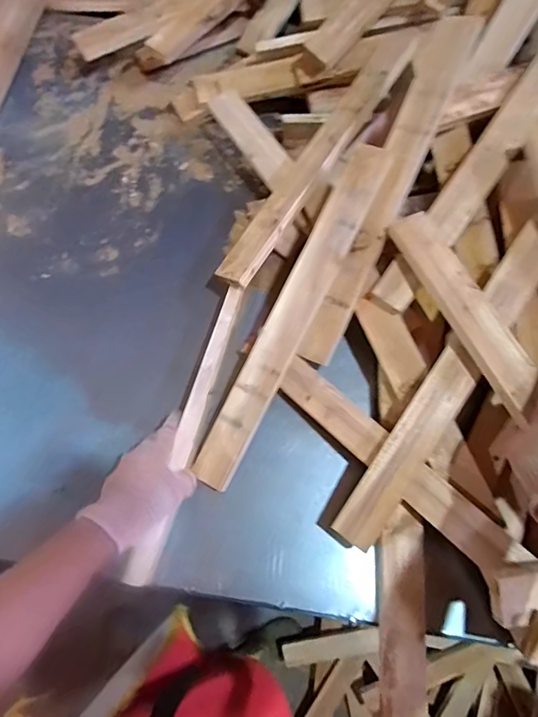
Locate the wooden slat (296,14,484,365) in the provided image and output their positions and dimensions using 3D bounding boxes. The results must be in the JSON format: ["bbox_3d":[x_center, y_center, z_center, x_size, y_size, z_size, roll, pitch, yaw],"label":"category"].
[{"bbox_3d":[0.154,-0.219,0.589,0.057,0.029,0.477,23,94,8],"label":"wooden slat"}]

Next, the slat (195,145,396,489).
[{"bbox_3d":[0.032,-0.057,0.577,0.055,0.027,0.476,27,87,10],"label":"slat"}]

